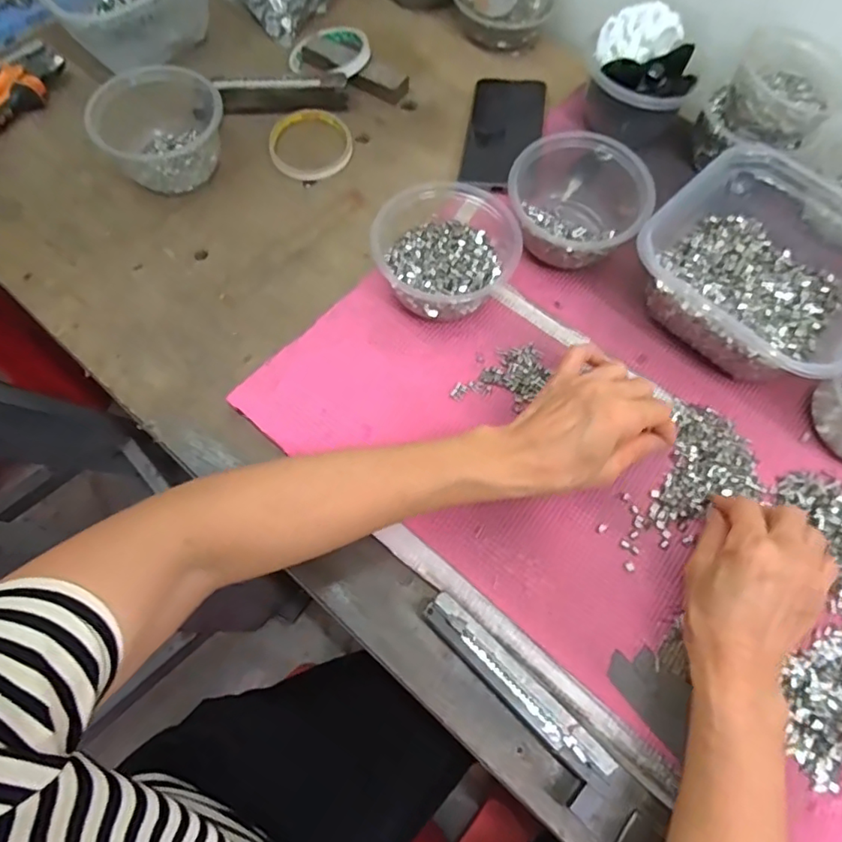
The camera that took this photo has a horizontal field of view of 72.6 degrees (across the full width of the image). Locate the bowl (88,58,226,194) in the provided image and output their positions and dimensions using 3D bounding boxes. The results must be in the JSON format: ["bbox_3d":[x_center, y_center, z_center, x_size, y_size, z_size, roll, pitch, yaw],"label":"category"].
[{"bbox_3d":[-0.240,-0.273,0.532,0.110,0.065,0.089,-30,71,-11],"label":"bowl"}]

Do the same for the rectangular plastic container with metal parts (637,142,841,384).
[{"bbox_3d":[0.281,-0.123,0.467,0.166,0.076,0.170,-40,74,-15],"label":"rectangular plastic container with metal parts"}]

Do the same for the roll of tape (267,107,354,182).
[{"bbox_3d":[-0.110,-0.277,0.573,0.080,0.009,0.091,-4,68,-2],"label":"roll of tape"}]

